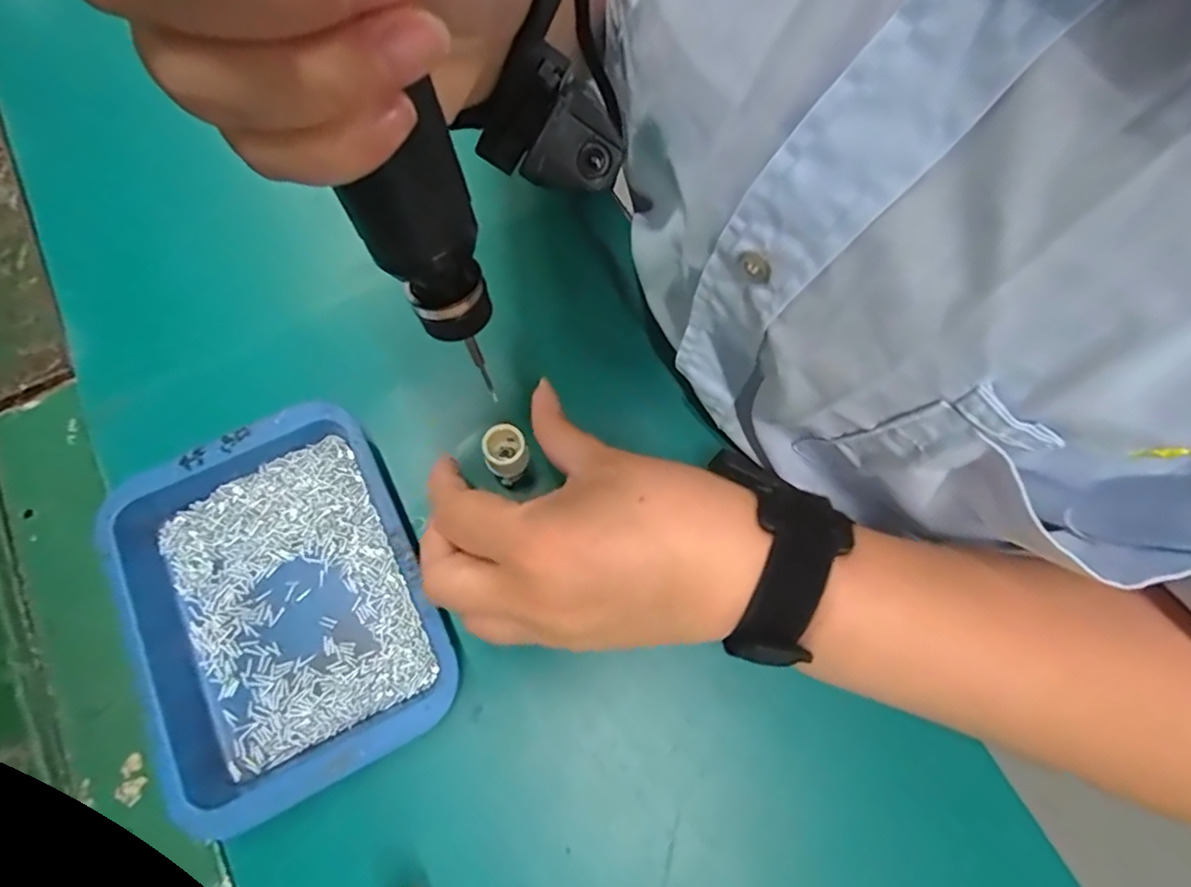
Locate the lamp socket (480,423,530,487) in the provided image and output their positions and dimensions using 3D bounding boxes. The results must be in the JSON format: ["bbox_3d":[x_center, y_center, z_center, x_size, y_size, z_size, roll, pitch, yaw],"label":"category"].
[{"bbox_3d":[-0.041,0.006,0.273,0.020,0.025,0.022,0,72,0],"label":"lamp socket"}]

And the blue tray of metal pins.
[{"bbox_3d":[-0.140,0.070,0.263,0.122,0.026,0.156,-27,74,-9],"label":"blue tray of metal pins"}]

